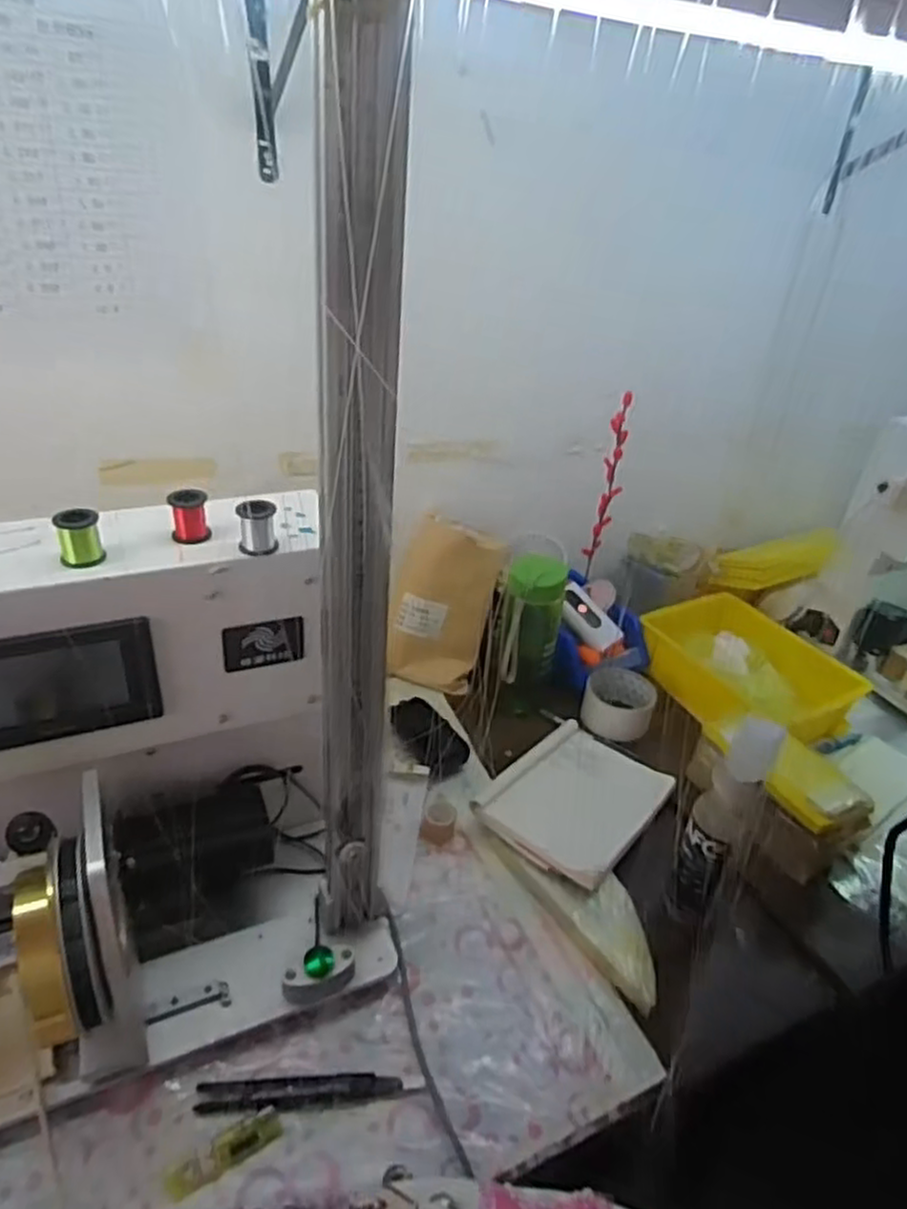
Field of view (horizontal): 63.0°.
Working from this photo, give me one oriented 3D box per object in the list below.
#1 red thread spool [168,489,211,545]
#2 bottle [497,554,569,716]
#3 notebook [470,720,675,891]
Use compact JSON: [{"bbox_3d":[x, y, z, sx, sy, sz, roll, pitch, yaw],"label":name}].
[{"bbox_3d":[-0.188,-0.064,0.528,0.025,0.033,0.026,-6,34,-17],"label":"red thread spool"},{"bbox_3d":[0.091,0.036,0.889,0.068,0.210,0.078,10,33,8],"label":"bottle"},{"bbox_3d":[0.132,0.205,0.789,0.144,0.016,0.195,28,37,28],"label":"notebook"}]

